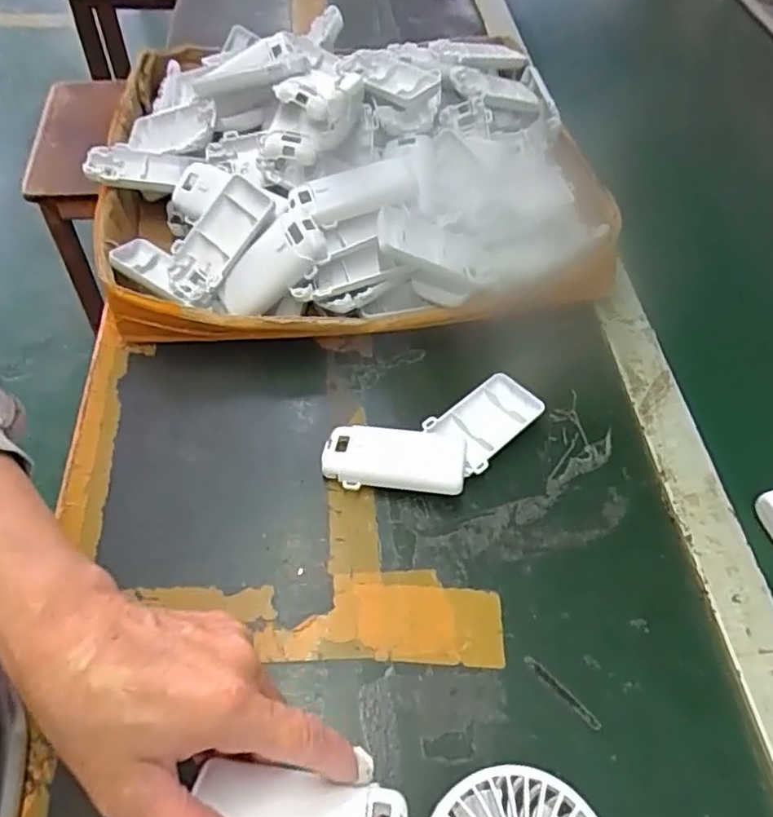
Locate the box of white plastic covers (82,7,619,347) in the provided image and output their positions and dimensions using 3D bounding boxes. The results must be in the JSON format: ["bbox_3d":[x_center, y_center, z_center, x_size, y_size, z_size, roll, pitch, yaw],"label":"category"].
[{"bbox_3d":[-0.031,-0.212,0.543,0.394,0.126,0.341,-4,54,-5],"label":"box of white plastic covers"}]

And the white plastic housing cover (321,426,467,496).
[{"bbox_3d":[0.006,0.035,0.429,0.093,0.017,0.045,6,54,3],"label":"white plastic housing cover"}]

